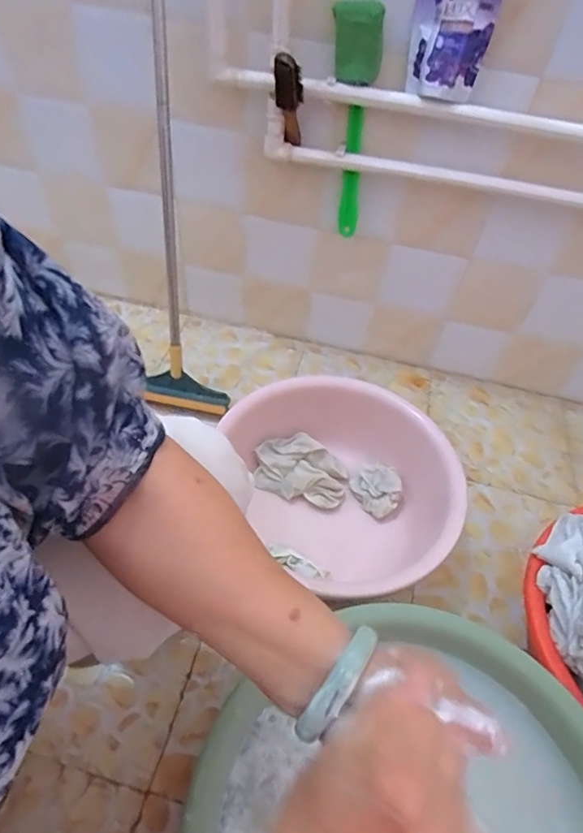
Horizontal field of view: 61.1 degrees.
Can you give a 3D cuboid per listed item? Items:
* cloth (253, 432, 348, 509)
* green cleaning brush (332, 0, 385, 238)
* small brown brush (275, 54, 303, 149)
[{"bbox_3d":[0.020,0.100,0.930,0.173,0.028,0.118,20,69,1],"label":"cloth"},{"bbox_3d":[0.097,-0.471,0.829,0.075,0.344,0.056,7,44,6],"label":"green cleaning brush"},{"bbox_3d":[-0.004,-0.503,0.791,0.045,0.150,0.022,8,72,6],"label":"small brown brush"}]

